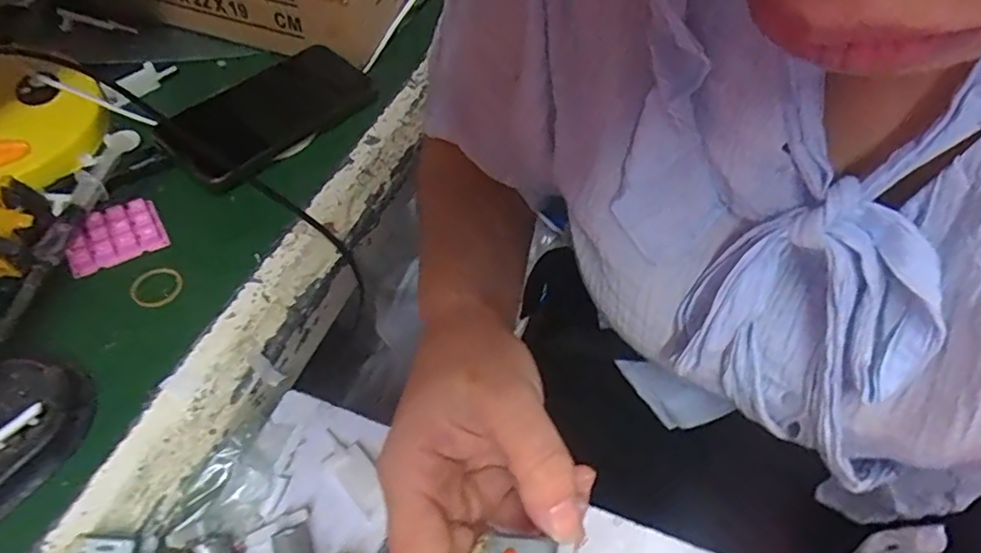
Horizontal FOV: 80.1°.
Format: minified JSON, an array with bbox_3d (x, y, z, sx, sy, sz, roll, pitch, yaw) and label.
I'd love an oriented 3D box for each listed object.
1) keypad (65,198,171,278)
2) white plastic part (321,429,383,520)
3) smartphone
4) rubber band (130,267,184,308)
[{"bbox_3d":[-0.254,-0.030,0.394,0.058,0.007,0.046,-24,64,-19],"label":"keypad"},{"bbox_3d":[-0.074,0.103,0.312,0.019,0.010,0.052,-36,63,-28],"label":"white plastic part"},{"bbox_3d":[-0.173,-0.137,0.466,0.074,0.016,0.171,33,56,20],"label":"smartphone"},{"bbox_3d":[-0.214,0.006,0.375,0.029,0.007,0.029,-23,61,-28],"label":"rubber band"}]

